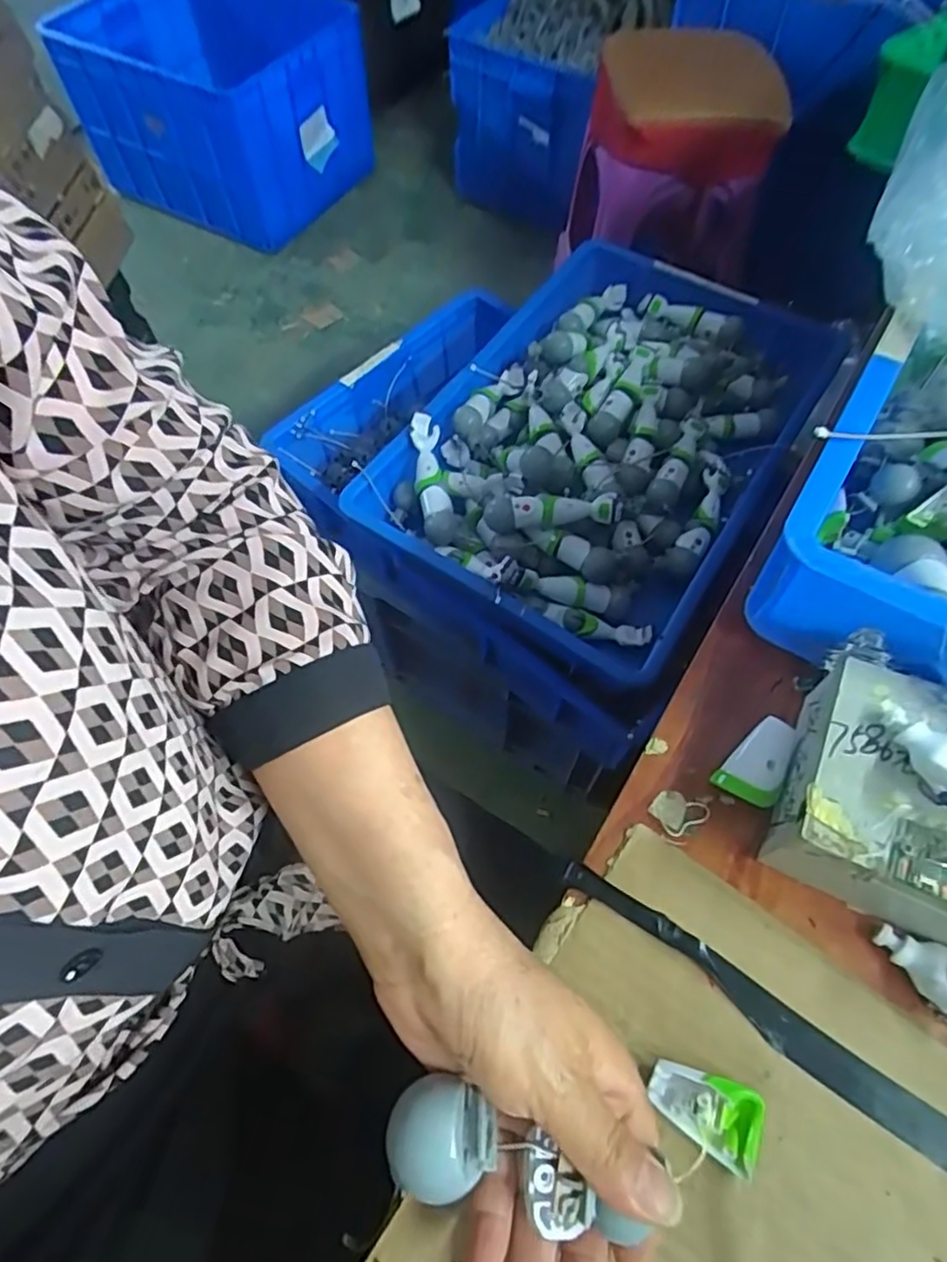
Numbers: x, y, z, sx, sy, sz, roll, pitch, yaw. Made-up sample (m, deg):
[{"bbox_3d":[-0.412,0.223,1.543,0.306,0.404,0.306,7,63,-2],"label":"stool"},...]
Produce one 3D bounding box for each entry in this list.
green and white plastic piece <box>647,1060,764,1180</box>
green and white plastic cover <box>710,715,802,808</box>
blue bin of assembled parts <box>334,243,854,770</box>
[{"bbox_3d":[0.089,0.186,0.255,0.041,0.015,0.027,18,64,10],"label":"green and white plastic piece"},{"bbox_3d":[0.141,0.066,0.325,0.027,0.019,0.044,40,70,19],"label":"green and white plastic cover"},{"bbox_3d":[0.152,-0.196,0.826,0.388,0.200,0.563,30,67,15],"label":"blue bin of assembled parts"}]

